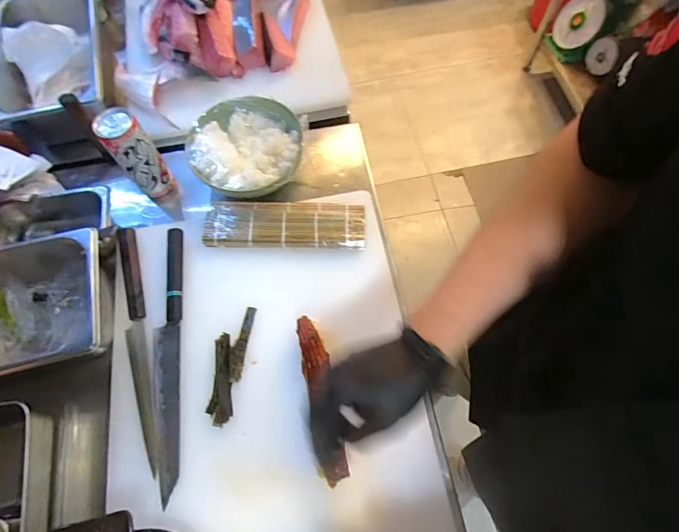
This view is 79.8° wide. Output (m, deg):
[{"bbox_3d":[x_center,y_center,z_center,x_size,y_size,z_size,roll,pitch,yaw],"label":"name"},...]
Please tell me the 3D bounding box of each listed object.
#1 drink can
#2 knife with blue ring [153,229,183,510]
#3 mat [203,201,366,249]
[{"bbox_3d":[-0.305,-0.162,0.619,0.057,0.151,0.055,0,66,1],"label":"drink can"},{"bbox_3d":[-0.231,0.113,0.544,0.039,0.019,0.347,-6,67,-2],"label":"knife with blue ring"},{"bbox_3d":[-0.081,-0.064,0.609,0.236,0.015,0.077,0,67,1],"label":"mat"}]

